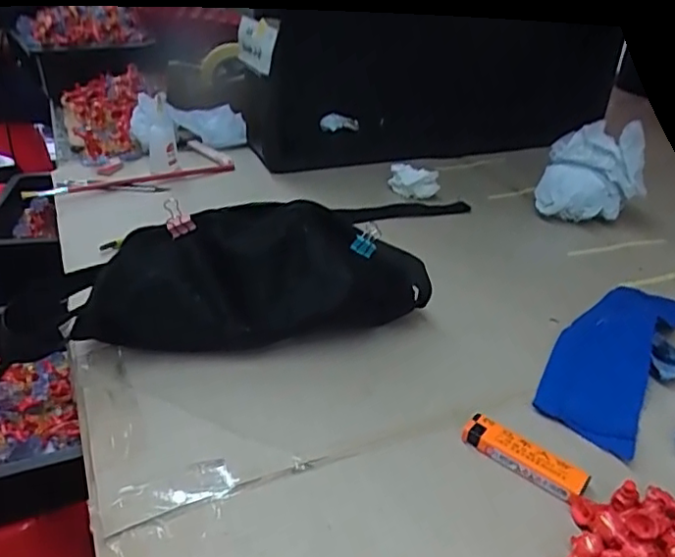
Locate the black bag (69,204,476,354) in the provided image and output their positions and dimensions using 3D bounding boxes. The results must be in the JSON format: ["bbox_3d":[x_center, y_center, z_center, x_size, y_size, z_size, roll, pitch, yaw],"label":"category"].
[{"bbox_3d":[-0.058,-0.001,0.491,0.293,0.101,0.067,-4,33,-10],"label":"black bag"}]

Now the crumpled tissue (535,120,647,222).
[{"bbox_3d":[0.306,-0.121,0.728,0.117,0.113,0.061,16,34,22],"label":"crumpled tissue"}]

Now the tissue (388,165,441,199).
[{"bbox_3d":[0.097,-0.122,0.770,0.060,0.037,0.025,14,33,19],"label":"tissue"}]

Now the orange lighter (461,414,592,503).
[{"bbox_3d":[0.121,0.116,0.392,0.080,0.016,0.020,24,37,31],"label":"orange lighter"}]

